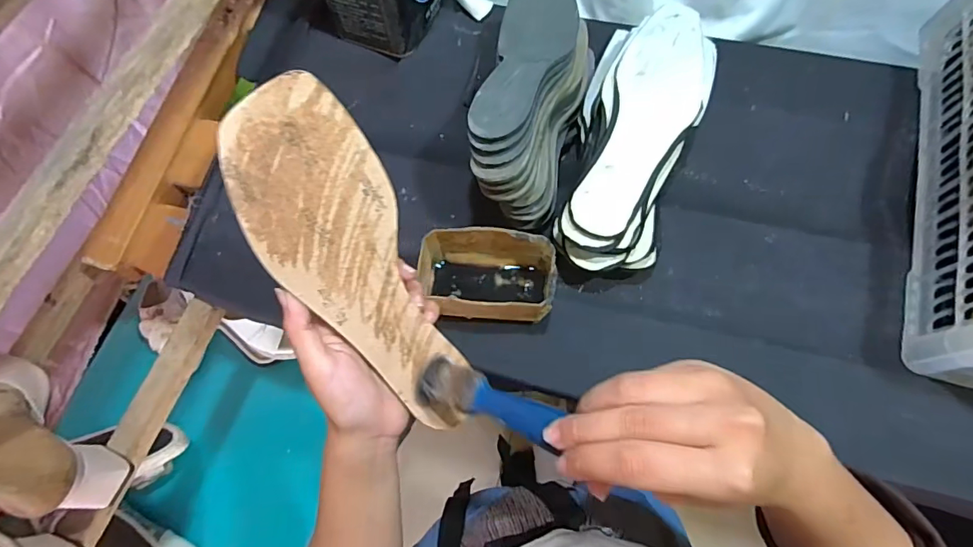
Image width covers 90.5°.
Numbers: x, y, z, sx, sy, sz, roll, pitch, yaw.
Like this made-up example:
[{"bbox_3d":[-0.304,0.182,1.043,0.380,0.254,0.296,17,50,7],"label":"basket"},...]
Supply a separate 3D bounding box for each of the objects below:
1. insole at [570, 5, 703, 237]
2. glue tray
[{"bbox_3d":[0.161,-0.161,0.480,0.084,0.015,0.278,22,72,10],"label":"insole"},{"bbox_3d":[-0.001,0.008,0.468,0.133,0.069,0.082,5,70,4],"label":"glue tray"}]

